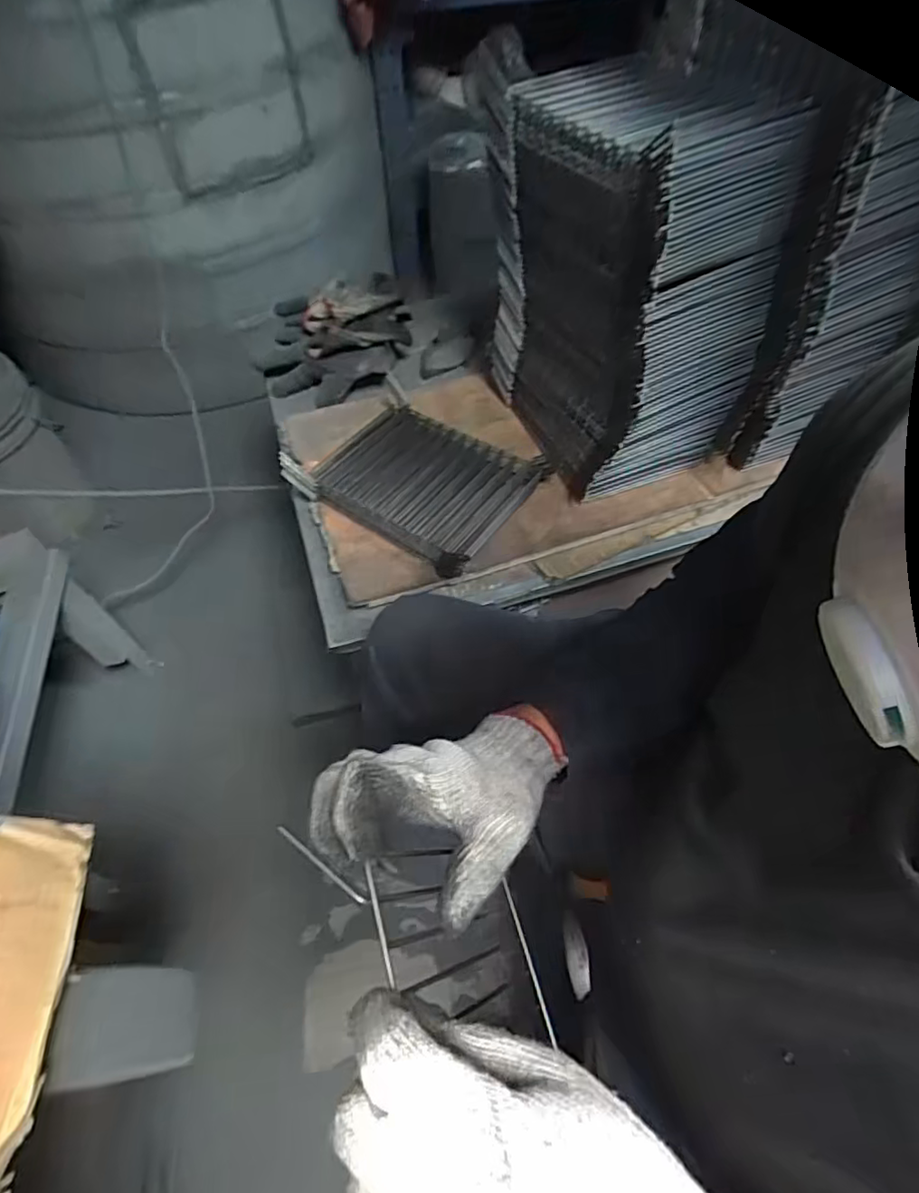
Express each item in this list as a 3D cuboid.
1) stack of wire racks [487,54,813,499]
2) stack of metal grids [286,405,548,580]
[{"bbox_3d":[0.199,-0.372,0.736,0.209,0.356,0.285,-22,57,-13],"label":"stack of wire racks"},{"bbox_3d":[-0.060,-0.163,0.807,0.275,0.041,0.211,28,60,20],"label":"stack of metal grids"}]

